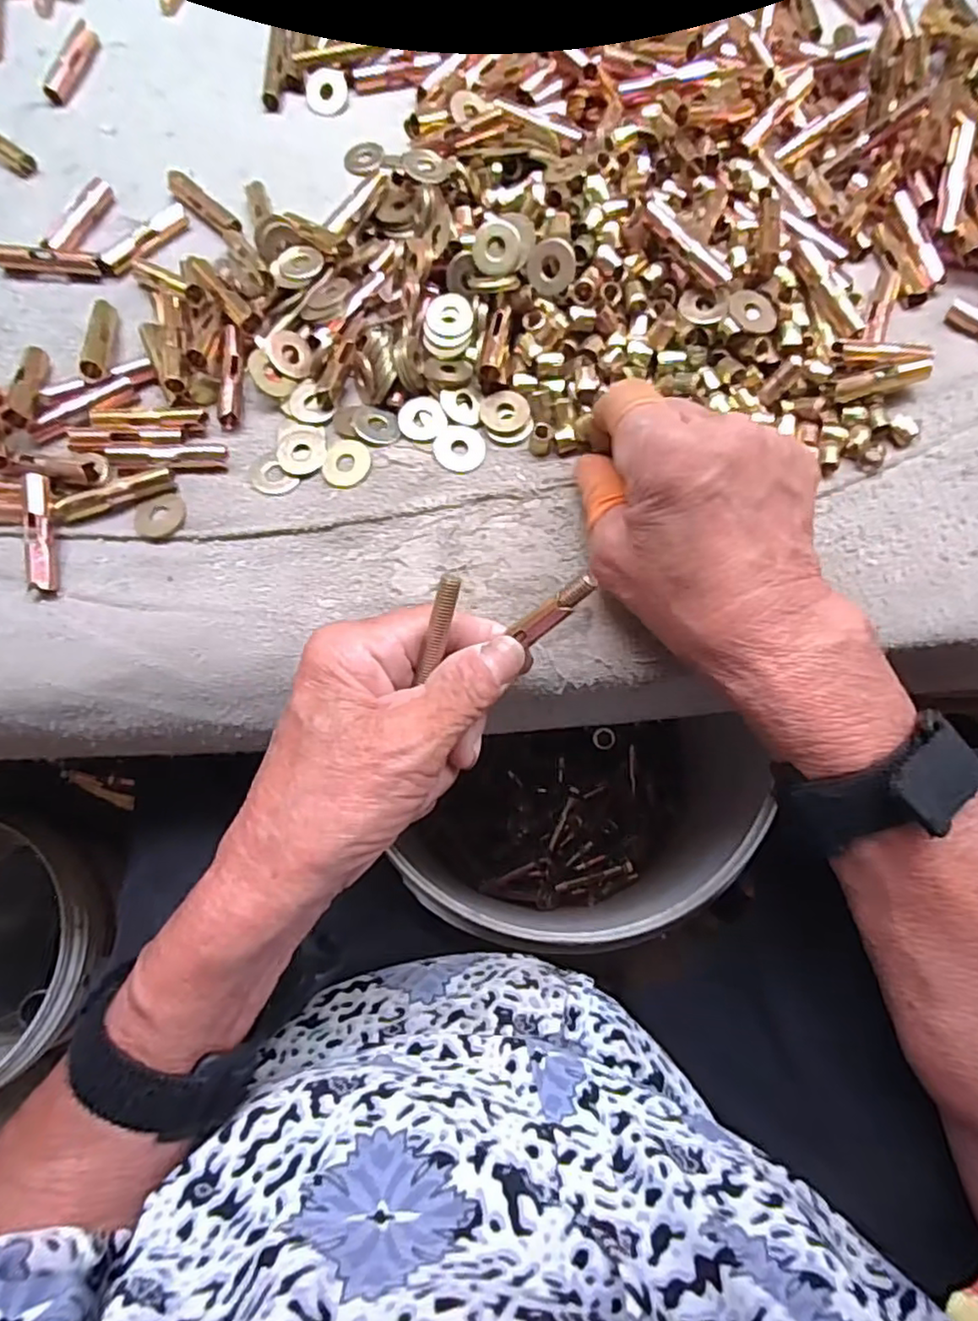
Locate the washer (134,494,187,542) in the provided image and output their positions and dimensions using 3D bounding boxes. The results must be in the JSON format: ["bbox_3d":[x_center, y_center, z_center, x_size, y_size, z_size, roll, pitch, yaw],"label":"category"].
[{"bbox_3d":[-0.140,-0.061,0.273,0.022,0.004,0.019,-18,74,-5],"label":"washer"}]

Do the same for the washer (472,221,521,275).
[{"bbox_3d":[0.003,-0.183,0.286,0.021,0.004,0.020,2,103,10],"label":"washer"}]

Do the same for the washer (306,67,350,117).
[{"bbox_3d":[-0.088,-0.308,0.348,0.023,0.004,0.027,-5,87,4],"label":"washer"}]

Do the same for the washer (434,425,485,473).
[{"bbox_3d":[-0.013,-0.093,0.284,0.022,0.004,0.022,-1,80,-9],"label":"washer"}]

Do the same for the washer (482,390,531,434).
[{"bbox_3d":[0.007,-0.112,0.288,0.021,0.005,0.019,0,73,1],"label":"washer"}]

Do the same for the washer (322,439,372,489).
[{"bbox_3d":[-0.062,-0.086,0.279,0.022,0.004,0.022,-1,83,11],"label":"washer"}]

